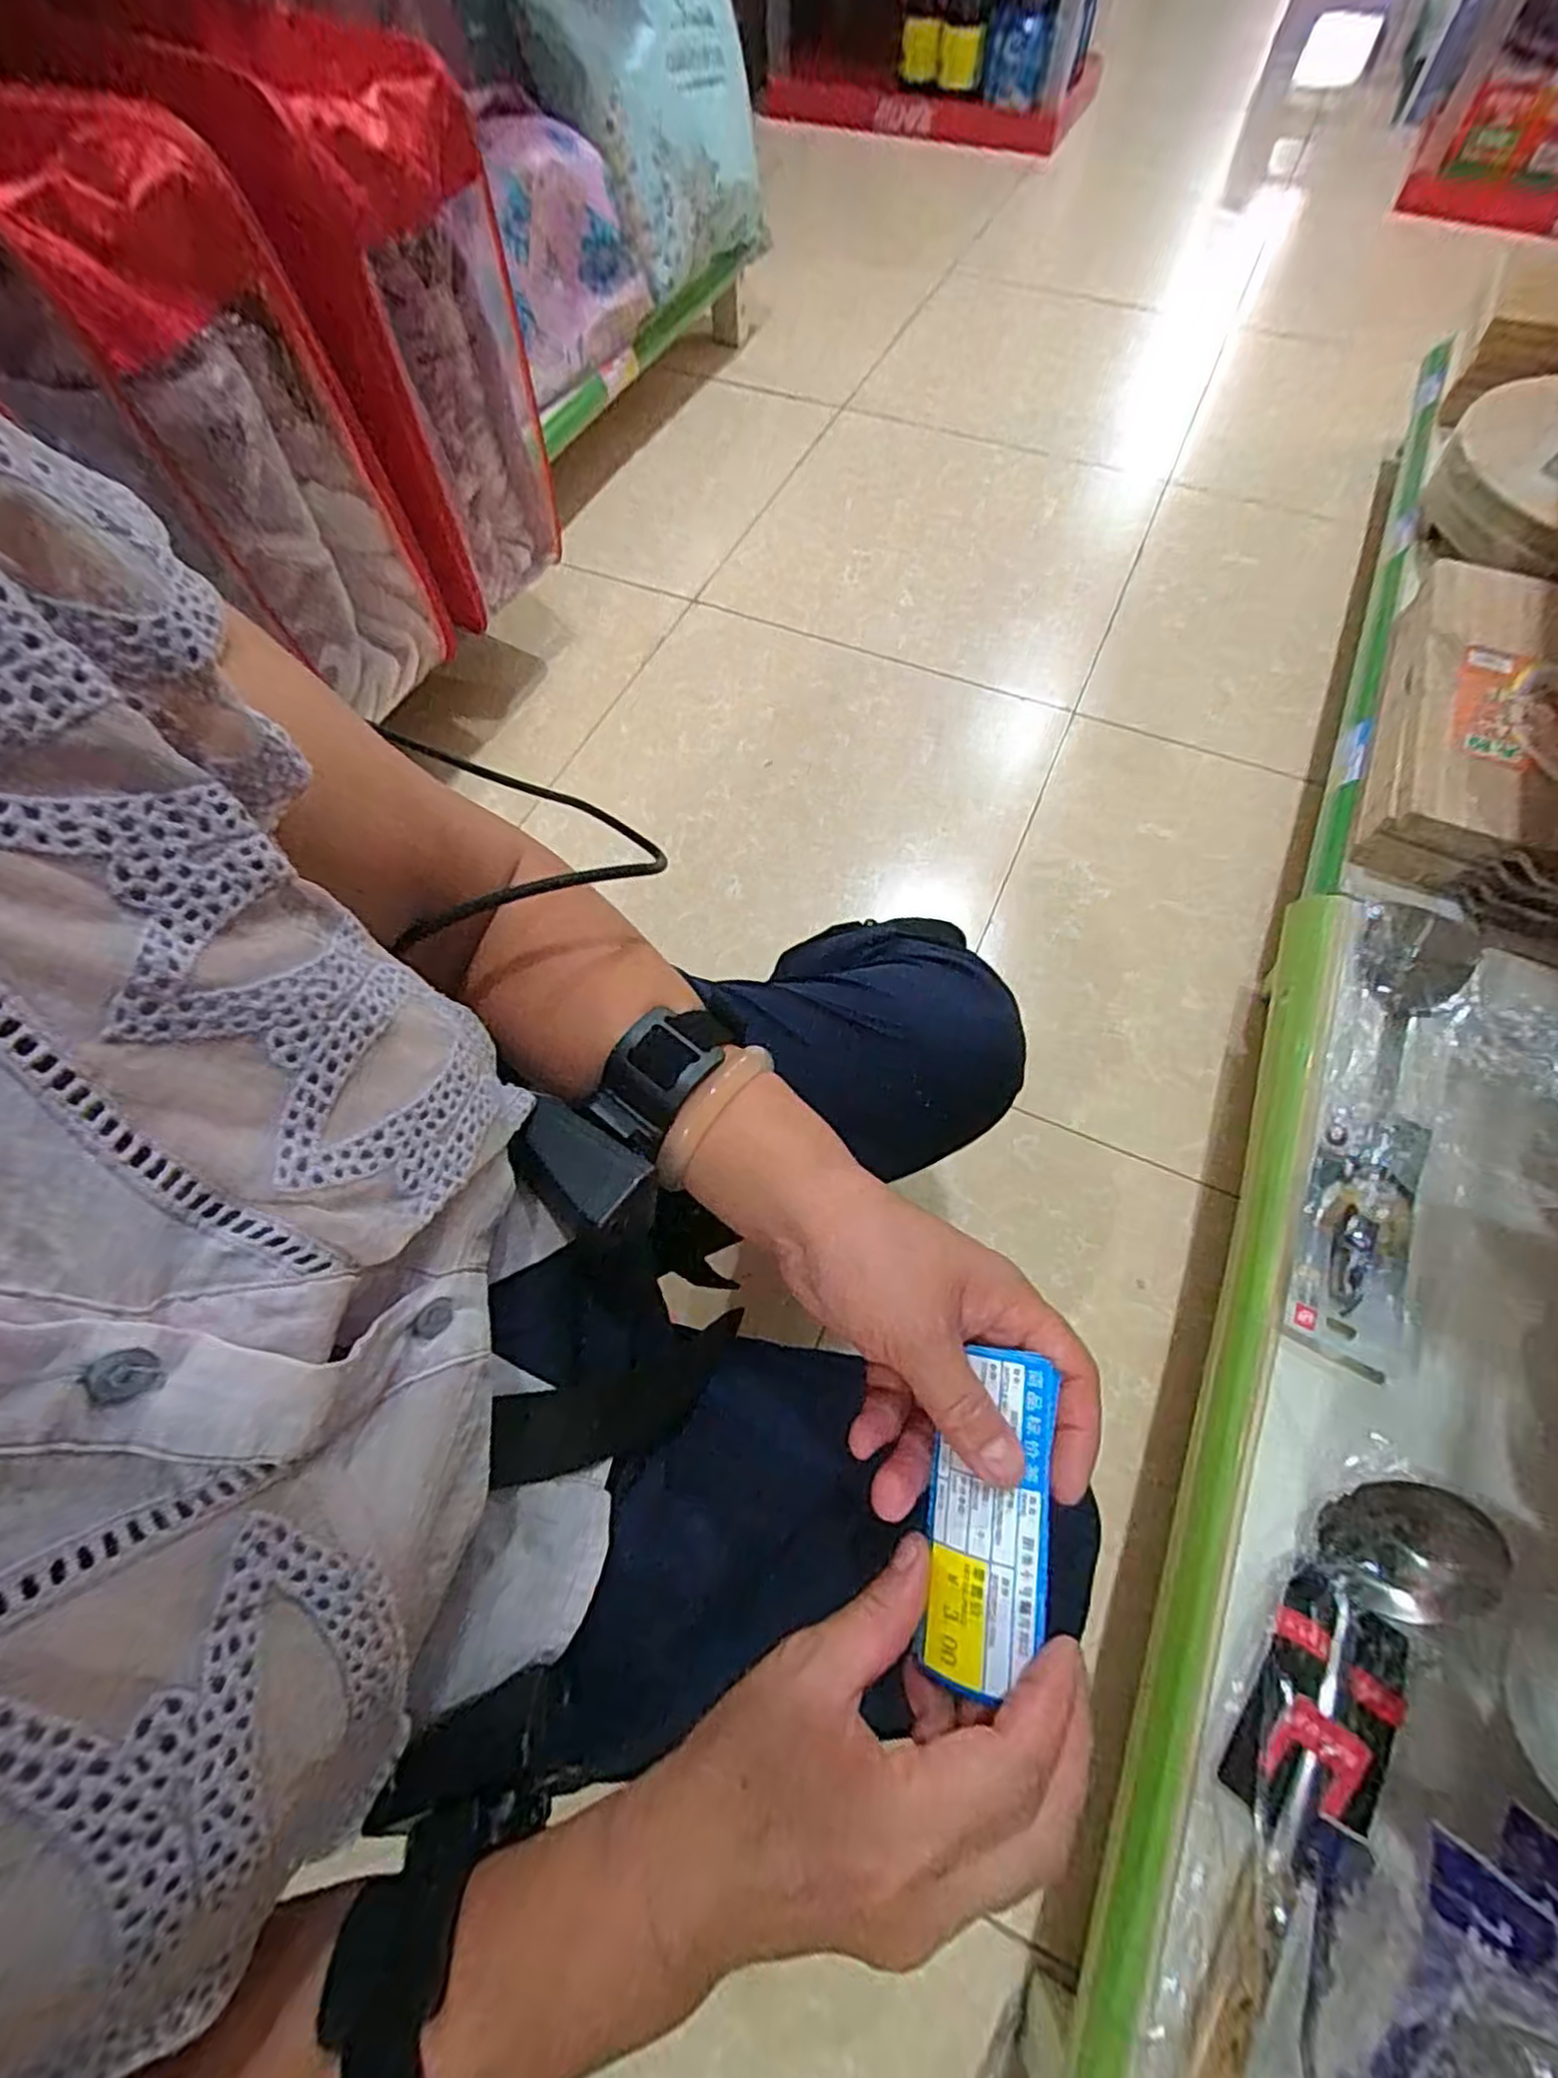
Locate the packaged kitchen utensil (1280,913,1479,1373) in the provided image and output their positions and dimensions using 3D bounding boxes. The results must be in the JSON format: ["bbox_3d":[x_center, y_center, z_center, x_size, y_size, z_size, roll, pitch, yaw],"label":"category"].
[{"bbox_3d":[0.481,0.038,0.597,0.096,0.024,0.430,28,70,15],"label":"packaged kitchen utensil"}]

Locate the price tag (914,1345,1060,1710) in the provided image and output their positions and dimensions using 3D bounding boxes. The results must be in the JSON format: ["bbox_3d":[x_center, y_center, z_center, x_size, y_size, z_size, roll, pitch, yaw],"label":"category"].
[{"bbox_3d":[0.069,0.158,0.250,0.038,0.007,0.098,0,71,28],"label":"price tag"}]

